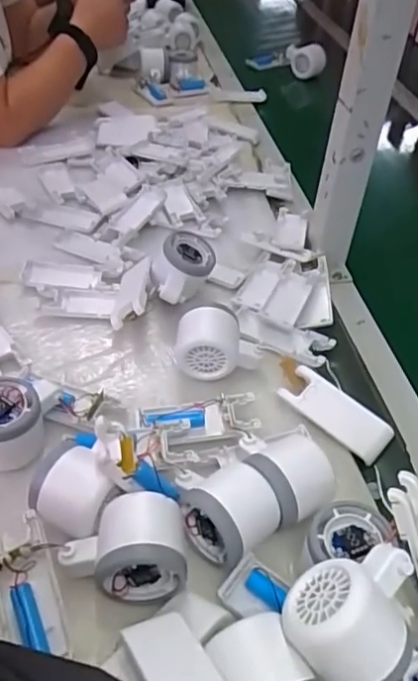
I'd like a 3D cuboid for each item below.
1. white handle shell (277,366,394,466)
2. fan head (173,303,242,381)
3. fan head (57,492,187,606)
[{"bbox_3d":[0.112,0.064,0.521,0.102,0.015,0.039,38,86,25],"label":"white handle shell"},{"bbox_3d":[-0.002,0.000,0.547,0.059,0.054,0.050,5,43,0],"label":"fan head"},{"bbox_3d":[-0.058,0.140,0.388,0.083,0.055,0.053,-1,44,-7],"label":"fan head"}]

